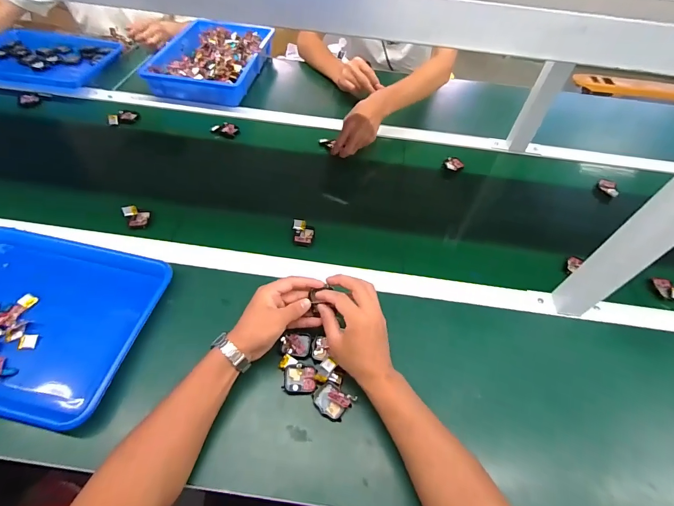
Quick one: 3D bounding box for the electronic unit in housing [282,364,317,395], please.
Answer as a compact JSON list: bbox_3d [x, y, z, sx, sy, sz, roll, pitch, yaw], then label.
[{"bbox_3d":[-0.051,0.174,0.489,0.043,0.007,0.037,-2,53,-6],"label":"electronic unit in housing"}]

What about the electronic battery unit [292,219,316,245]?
[{"bbox_3d":[-0.062,-0.037,0.647,0.041,0.015,0.049,5,53,0],"label":"electronic battery unit"}]

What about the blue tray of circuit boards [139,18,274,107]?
[{"bbox_3d":[-0.334,-0.531,0.968,0.256,0.063,0.363,9,53,2],"label":"blue tray of circuit boards"}]

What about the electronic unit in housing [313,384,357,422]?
[{"bbox_3d":[-0.006,0.199,0.474,0.050,0.014,0.036,25,55,14],"label":"electronic unit in housing"}]

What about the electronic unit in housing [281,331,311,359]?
[{"bbox_3d":[-0.060,0.134,0.517,0.041,0.009,0.036,6,53,0],"label":"electronic unit in housing"}]

